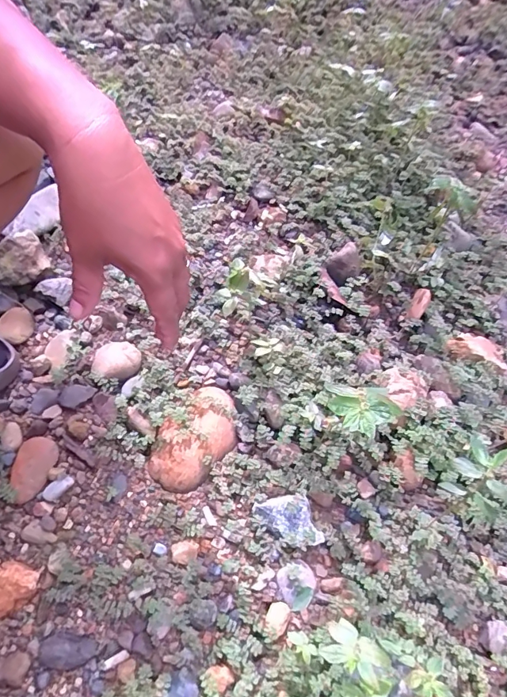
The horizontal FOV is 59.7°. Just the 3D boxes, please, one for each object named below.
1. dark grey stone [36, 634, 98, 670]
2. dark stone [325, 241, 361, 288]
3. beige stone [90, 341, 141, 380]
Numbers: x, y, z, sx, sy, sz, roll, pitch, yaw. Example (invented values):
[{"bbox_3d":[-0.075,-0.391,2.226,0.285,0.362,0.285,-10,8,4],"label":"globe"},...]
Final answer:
[{"bbox_3d":[-0.174,0.282,0.411,0.050,0.010,0.027,6,56,-1],"label":"dark grey stone"},{"bbox_3d":[0.142,-0.127,0.665,0.060,0.030,0.046,-37,66,-25],"label":"dark stone"},{"bbox_3d":[-0.176,0.018,0.564,0.059,0.024,0.050,-6,57,-9],"label":"beige stone"}]

